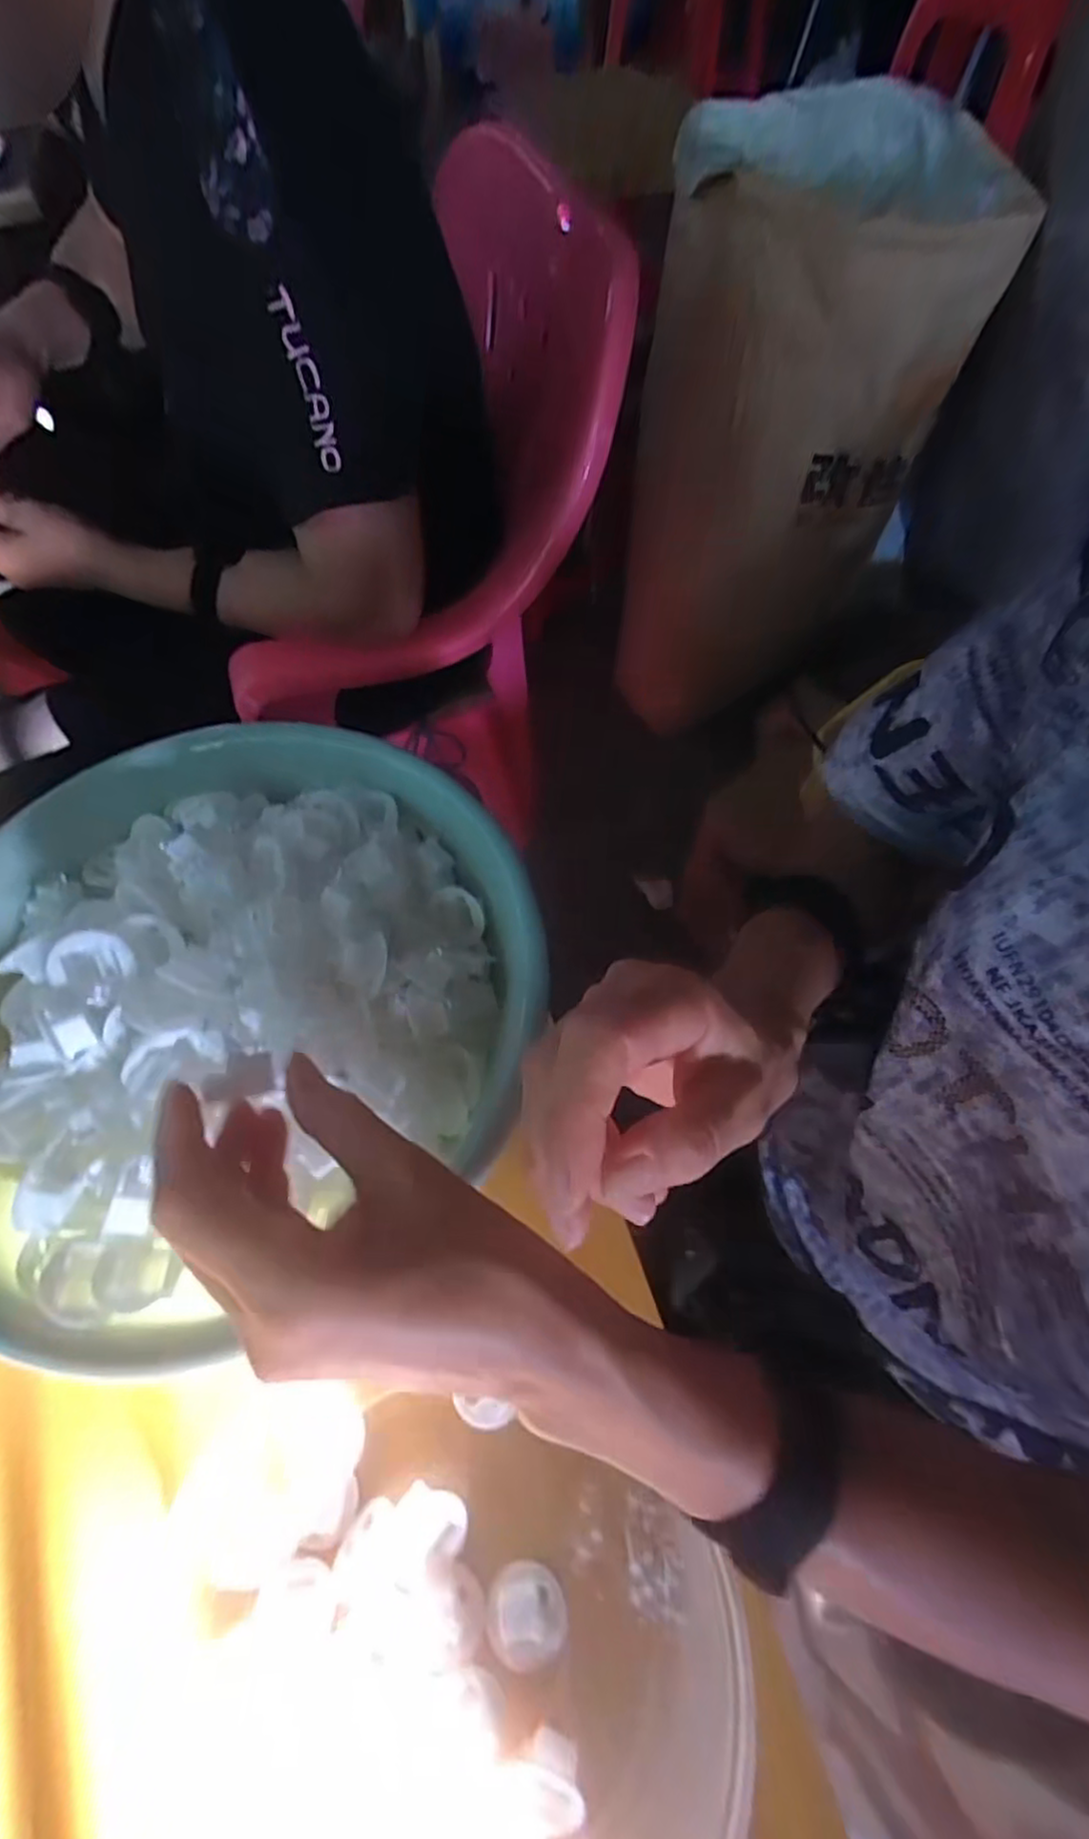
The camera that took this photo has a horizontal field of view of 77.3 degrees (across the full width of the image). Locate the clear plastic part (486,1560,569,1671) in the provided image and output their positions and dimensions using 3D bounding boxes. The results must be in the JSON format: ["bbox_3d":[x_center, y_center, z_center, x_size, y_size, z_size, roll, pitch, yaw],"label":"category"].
[{"bbox_3d":[-0.008,0.287,0.277,0.032,0.014,0.033,-1,64,1],"label":"clear plastic part"}]

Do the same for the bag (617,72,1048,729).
[{"bbox_3d":[0.305,-0.622,0.950,0.334,0.639,0.361,8,64,6],"label":"bag"}]

